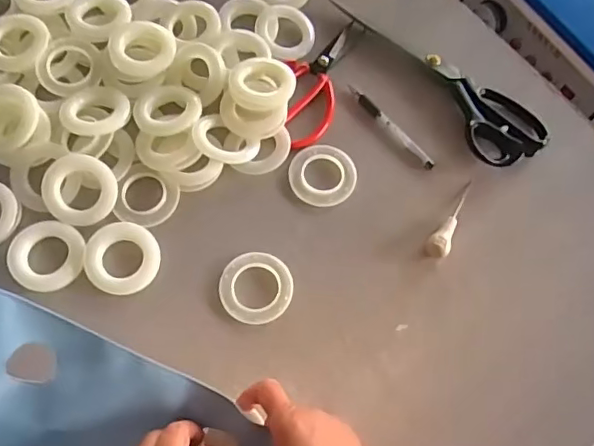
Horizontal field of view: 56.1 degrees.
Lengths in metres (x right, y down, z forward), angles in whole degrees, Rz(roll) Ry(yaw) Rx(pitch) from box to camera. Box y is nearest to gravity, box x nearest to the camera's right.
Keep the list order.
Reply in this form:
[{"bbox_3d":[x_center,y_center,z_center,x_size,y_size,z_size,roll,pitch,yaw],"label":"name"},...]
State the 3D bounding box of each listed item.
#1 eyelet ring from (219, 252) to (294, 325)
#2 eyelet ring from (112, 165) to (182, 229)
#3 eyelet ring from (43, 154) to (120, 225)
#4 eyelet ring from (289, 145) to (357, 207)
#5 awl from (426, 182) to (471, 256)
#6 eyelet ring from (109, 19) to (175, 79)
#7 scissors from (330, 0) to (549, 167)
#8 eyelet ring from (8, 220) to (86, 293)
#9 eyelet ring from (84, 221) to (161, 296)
[{"bbox_3d":[-0.039,0.063,0.542,0.069,0.006,0.069,1,68,-2],"label":"eyelet ring"},{"bbox_3d":[-0.154,-0.026,0.569,0.061,0.009,0.060,1,68,-2],"label":"eyelet ring"},{"bbox_3d":[-0.216,-0.033,0.558,0.069,0.006,0.068,0,90,-12],"label":"eyelet ring"},{"bbox_3d":[0.027,-0.050,0.591,0.069,0.007,0.067,1,68,-2],"label":"eyelet ring"},{"bbox_3d":[0.162,-0.004,0.566,0.022,0.017,0.094,34,70,11],"label":"awl"},{"bbox_3d":[-0.167,-0.189,0.611,0.064,0.029,0.063,1,68,-2],"label":"eyelet ring"},{"bbox_3d":[0.169,-0.179,0.635,0.092,0.022,0.276,-32,73,-14],"label":"scissors"},{"bbox_3d":[-0.242,0.030,0.540,0.072,0.005,0.068,1,68,-2],"label":"eyelet ring"},{"bbox_3d":[-0.169,0.034,0.543,0.069,0.011,0.068,1,68,-2],"label":"eyelet ring"}]

